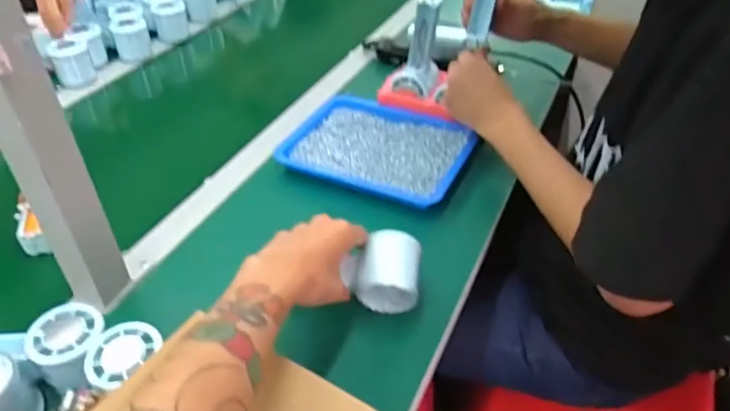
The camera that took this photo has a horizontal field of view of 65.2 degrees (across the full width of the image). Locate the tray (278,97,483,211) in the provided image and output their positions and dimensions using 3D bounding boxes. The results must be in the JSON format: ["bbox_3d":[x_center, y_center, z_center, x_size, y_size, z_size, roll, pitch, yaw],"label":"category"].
[{"bbox_3d":[0.018,-0.075,0.735,0.223,0.024,0.181,19,44,21],"label":"tray"}]

